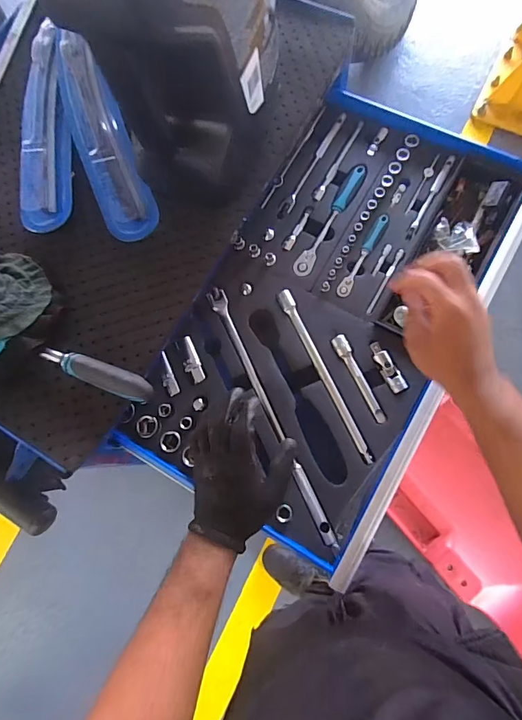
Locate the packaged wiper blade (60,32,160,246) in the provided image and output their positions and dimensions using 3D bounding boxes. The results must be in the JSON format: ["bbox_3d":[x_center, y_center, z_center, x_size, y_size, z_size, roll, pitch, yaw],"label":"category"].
[{"bbox_3d":[-0.209,-0.296,0.536,0.069,0.019,0.312,-22,77,0],"label":"packaged wiper blade"}]

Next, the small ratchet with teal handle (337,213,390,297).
[{"bbox_3d":[0.140,-0.144,0.565,0.017,0.014,0.132,29,82,10],"label":"small ratchet with teal handle"}]

